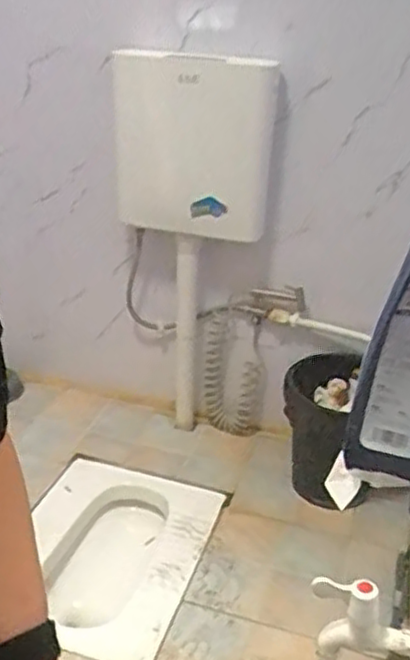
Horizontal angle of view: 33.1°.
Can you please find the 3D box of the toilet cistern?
[{"bbox_3d":[-0.029,-0.404,1.521,0.387,0.357,0.118,22,32,32],"label":"toilet cistern"}]

